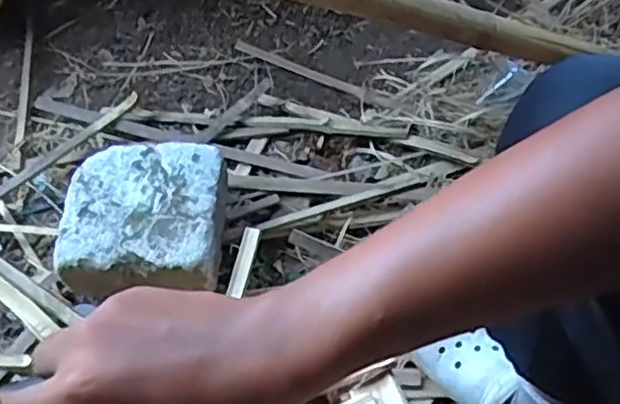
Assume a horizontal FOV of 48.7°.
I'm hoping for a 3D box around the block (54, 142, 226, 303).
[{"bbox_3d":[-0.214,0.020,0.911,0.206,0.082,0.198,-4,56,2],"label":"block"}]

